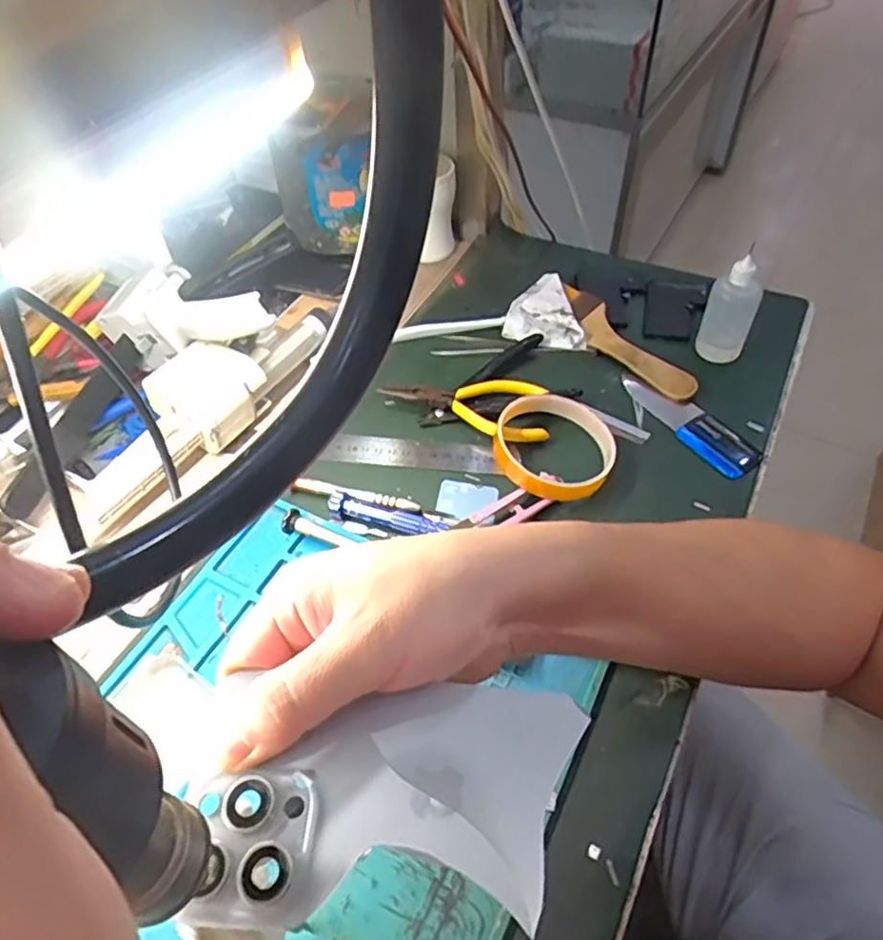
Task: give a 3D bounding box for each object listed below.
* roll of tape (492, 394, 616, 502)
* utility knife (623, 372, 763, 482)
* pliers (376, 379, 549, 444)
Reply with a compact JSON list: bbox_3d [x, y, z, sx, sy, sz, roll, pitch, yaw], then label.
[{"bbox_3d":[0.078,-0.016,0.451,0.081,0.026,0.084,-1,51,1],"label":"roll of tape"},{"bbox_3d":[0.181,-0.038,0.481,0.031,0.008,0.118,-31,56,-21],"label":"utility knife"},{"bbox_3d":[0.019,-0.051,0.490,0.127,0.019,0.055,13,53,12],"label":"pliers"}]

